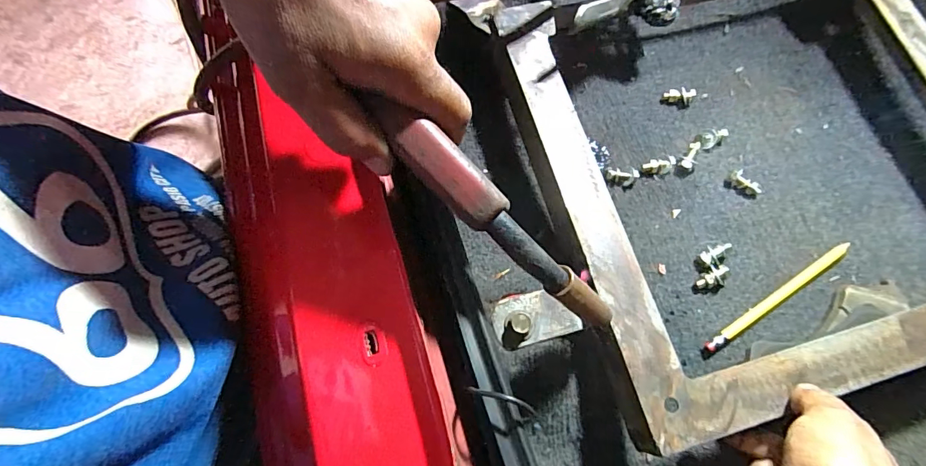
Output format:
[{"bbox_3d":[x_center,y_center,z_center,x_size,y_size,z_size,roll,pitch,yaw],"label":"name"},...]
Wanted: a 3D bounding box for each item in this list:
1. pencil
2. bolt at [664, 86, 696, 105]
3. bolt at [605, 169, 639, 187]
[{"bbox_3d":[0.268,0.053,0.372,0.162,0.008,0.010,-29,72,-13],"label":"pencil"},{"bbox_3d":[0.218,-0.138,0.442,0.029,0.011,0.015,4,67,13],"label":"bolt"},{"bbox_3d":[0.149,-0.052,0.412,0.030,0.011,0.014,1,68,-2],"label":"bolt"}]

